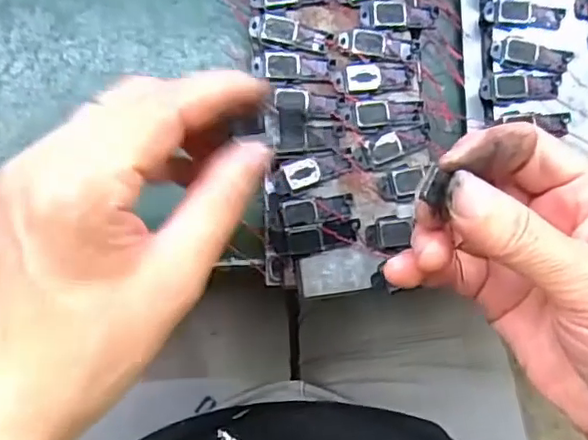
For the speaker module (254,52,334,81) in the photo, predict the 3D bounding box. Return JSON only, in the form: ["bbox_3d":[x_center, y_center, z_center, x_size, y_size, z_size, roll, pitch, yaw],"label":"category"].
[{"bbox_3d":[0.000,-0.073,0.290,0.038,0.004,0.012,-1,83,-7],"label":"speaker module"}]

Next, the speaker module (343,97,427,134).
[{"bbox_3d":[0.044,-0.052,0.294,0.040,0.004,0.016,-8,84,-8],"label":"speaker module"}]

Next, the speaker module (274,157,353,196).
[{"bbox_3d":[0.008,-0.023,0.287,0.036,0.004,0.014,-21,86,-9],"label":"speaker module"}]

